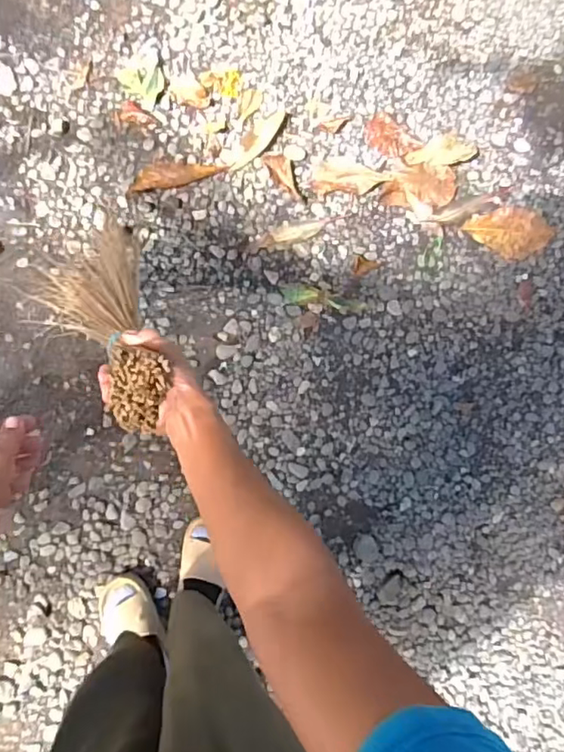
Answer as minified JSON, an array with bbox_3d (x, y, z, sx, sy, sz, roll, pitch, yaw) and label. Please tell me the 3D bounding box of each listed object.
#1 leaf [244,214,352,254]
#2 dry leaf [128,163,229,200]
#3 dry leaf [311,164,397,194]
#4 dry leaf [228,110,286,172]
[{"bbox_3d":[0.034,-0.341,1.331,0.261,0.004,0.040,-18,90,-10],"label":"leaf"},{"bbox_3d":[-0.243,-0.461,1.291,0.224,0.006,0.061,-17,90,-10],"label":"dry leaf"},{"bbox_3d":[0.166,-0.470,1.354,0.184,0.020,0.069,1,87,-9],"label":"dry leaf"},{"bbox_3d":[-0.059,-0.554,1.327,0.055,0.004,0.189,43,82,-4],"label":"dry leaf"}]

